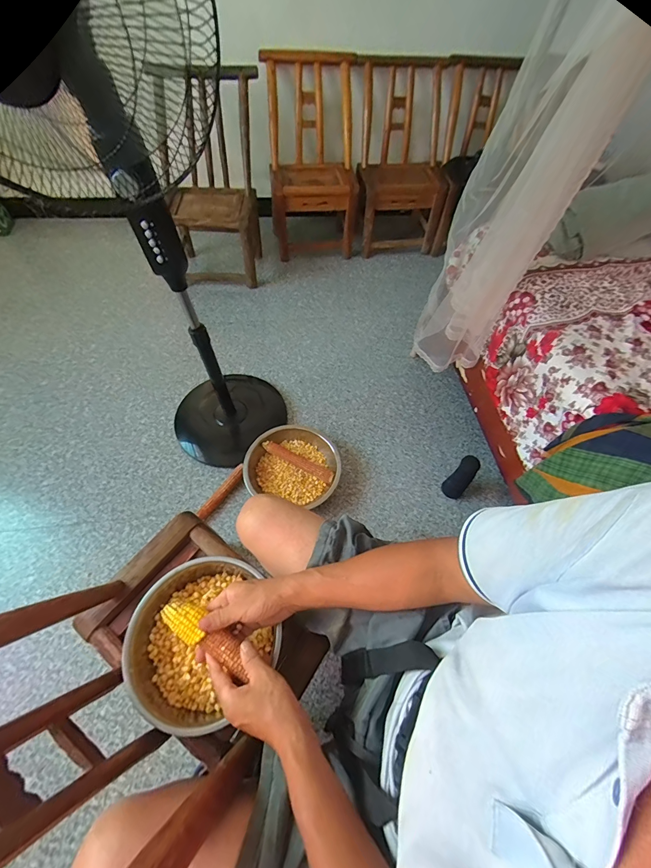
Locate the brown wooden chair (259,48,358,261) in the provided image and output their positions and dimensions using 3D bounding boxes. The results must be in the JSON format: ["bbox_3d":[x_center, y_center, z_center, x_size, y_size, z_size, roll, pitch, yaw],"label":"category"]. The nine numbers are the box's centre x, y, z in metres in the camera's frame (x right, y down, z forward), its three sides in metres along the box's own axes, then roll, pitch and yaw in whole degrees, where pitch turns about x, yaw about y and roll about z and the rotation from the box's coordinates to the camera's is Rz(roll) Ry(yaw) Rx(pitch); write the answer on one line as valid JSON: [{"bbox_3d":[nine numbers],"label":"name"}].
[{"bbox_3d":[-0.053,-1.114,1.460,0.359,0.640,0.374,0,58,-4],"label":"brown wooden chair"}]

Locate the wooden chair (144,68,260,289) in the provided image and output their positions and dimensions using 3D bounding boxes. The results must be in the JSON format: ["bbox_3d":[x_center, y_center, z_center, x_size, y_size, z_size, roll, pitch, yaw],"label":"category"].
[{"bbox_3d":[-0.436,-0.929,1.323,0.363,0.623,0.388,1,58,-3],"label":"wooden chair"}]

